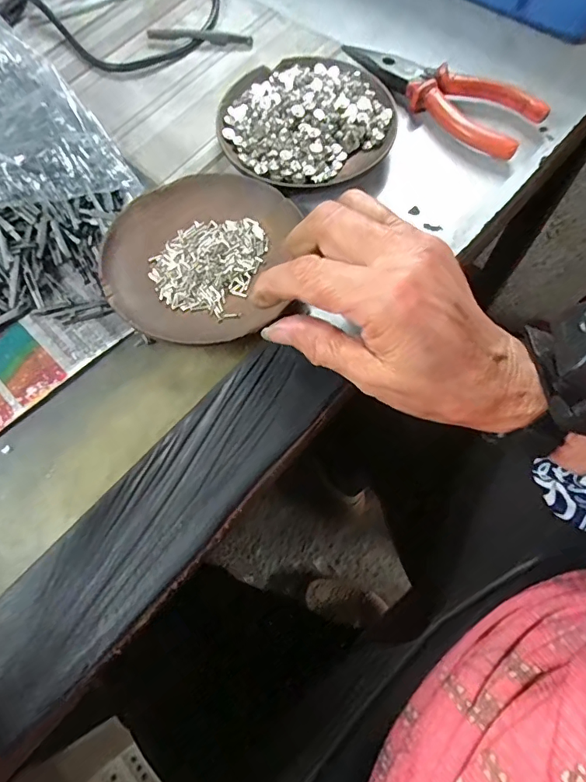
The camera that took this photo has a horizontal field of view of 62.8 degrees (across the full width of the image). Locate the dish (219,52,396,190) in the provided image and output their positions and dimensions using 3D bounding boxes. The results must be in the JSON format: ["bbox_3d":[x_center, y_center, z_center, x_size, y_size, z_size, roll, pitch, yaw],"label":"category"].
[{"bbox_3d":[0.007,-0.177,0.314,0.108,0.021,0.114,-1,67,2],"label":"dish"}]

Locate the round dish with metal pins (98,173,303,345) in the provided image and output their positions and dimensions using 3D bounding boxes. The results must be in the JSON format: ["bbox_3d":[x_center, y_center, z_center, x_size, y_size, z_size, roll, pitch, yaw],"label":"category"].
[{"bbox_3d":[-0.054,-0.076,0.271,0.101,0.011,0.109,-1,67,2],"label":"round dish with metal pins"}]

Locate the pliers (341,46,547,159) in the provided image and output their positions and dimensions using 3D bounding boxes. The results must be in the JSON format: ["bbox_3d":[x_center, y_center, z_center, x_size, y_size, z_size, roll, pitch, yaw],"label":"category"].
[{"bbox_3d":[0.098,-0.204,0.327,0.137,0.016,0.047,37,73,16],"label":"pliers"}]

